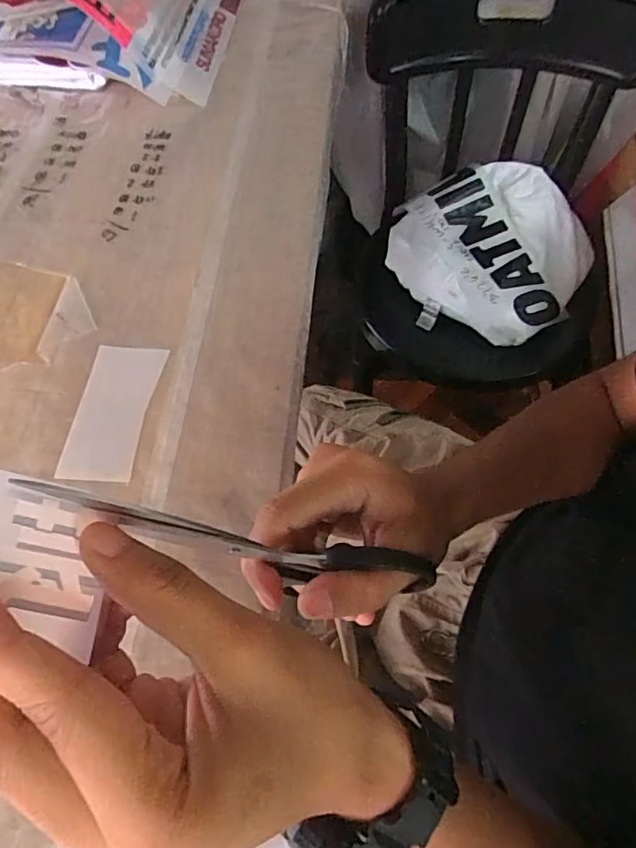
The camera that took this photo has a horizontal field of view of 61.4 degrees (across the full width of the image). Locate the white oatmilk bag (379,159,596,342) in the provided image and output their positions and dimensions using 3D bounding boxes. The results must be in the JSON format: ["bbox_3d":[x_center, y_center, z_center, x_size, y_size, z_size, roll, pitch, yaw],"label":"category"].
[{"bbox_3d":[0.287,-0.279,0.851,0.307,0.076,0.294,-25,65,-11],"label":"white oatmilk bag"}]

